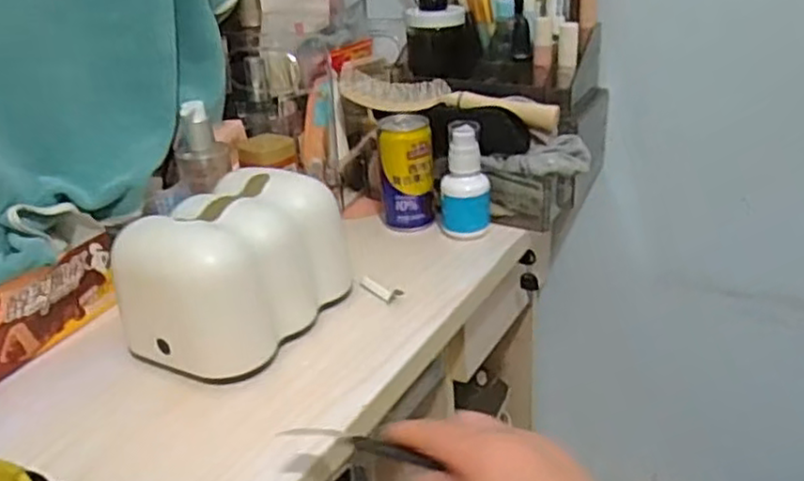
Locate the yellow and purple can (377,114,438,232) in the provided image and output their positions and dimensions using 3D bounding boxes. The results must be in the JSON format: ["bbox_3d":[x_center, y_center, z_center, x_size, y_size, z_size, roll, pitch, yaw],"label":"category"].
[{"bbox_3d":[0.006,-0.075,0.758,0.060,0.110,0.054,-4,27,1],"label":"yellow and purple can"}]

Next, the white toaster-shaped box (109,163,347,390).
[{"bbox_3d":[-0.133,0.024,0.593,0.108,0.119,0.176,12,31,29],"label":"white toaster-shaped box"}]

